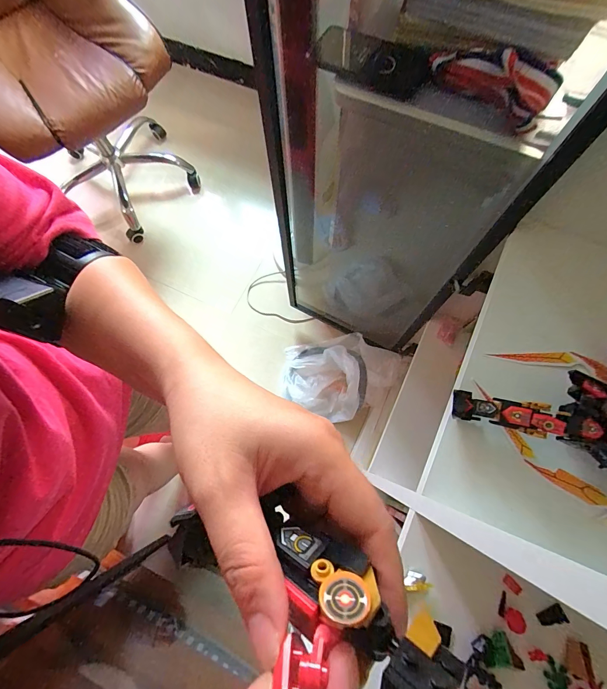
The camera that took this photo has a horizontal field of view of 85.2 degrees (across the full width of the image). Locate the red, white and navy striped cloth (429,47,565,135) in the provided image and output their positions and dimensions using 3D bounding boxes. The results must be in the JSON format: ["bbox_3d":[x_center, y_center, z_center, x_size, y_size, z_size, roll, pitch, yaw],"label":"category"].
[{"bbox_3d":[0.211,-0.302,0.377,0.141,0.055,0.064,35,77,11],"label":"red, white and navy striped cloth"}]

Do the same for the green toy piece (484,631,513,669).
[{"bbox_3d":[0.171,0.271,0.291,0.022,0.012,0.026,-1,73,1],"label":"green toy piece"}]

